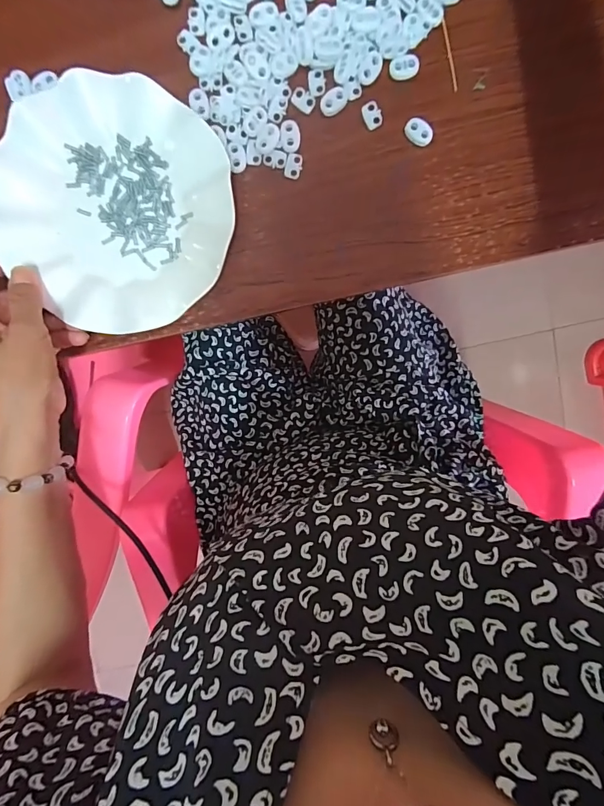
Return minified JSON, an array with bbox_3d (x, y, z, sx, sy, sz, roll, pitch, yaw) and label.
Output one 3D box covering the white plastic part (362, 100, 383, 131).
[{"bbox_3d":[0.056,-0.229,0.315,0.014,0.004,0.019,-24,98,3],"label":"white plastic part"}]

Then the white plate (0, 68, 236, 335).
[{"bbox_3d":[-0.148,-0.156,0.315,0.177,0.024,0.186,0,99,0],"label":"white plate"}]

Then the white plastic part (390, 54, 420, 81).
[{"bbox_3d":[0.080,-0.262,0.310,0.023,0.004,0.015,-13,99,2],"label":"white plastic part"}]

